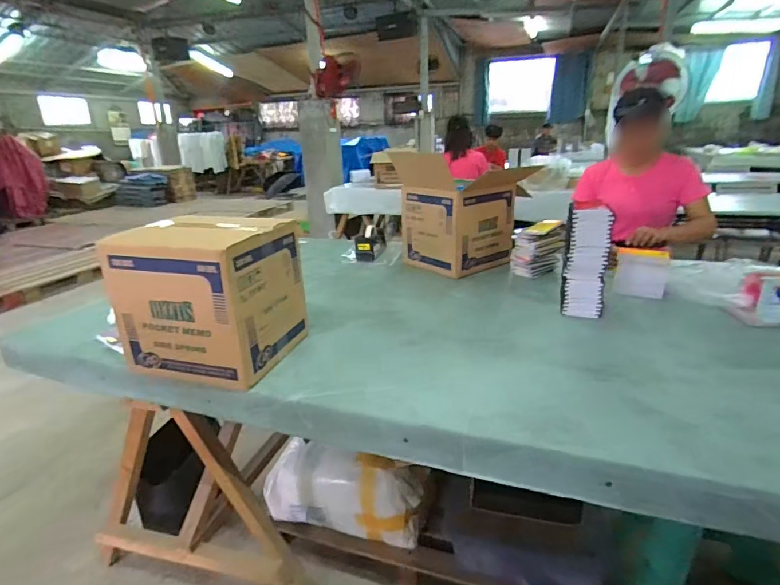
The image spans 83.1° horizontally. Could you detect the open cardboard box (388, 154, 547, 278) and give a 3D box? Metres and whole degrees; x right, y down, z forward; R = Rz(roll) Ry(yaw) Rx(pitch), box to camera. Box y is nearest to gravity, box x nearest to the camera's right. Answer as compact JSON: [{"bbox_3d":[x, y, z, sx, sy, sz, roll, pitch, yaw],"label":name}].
[{"bbox_3d":[0.270,-0.310,1.629,0.389,0.374,0.387,-18,27,-38],"label":"open cardboard box"}]

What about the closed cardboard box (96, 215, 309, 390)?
[{"bbox_3d":[-0.390,0.008,0.984,0.297,0.282,0.261,6,22,18],"label":"closed cardboard box"}]

